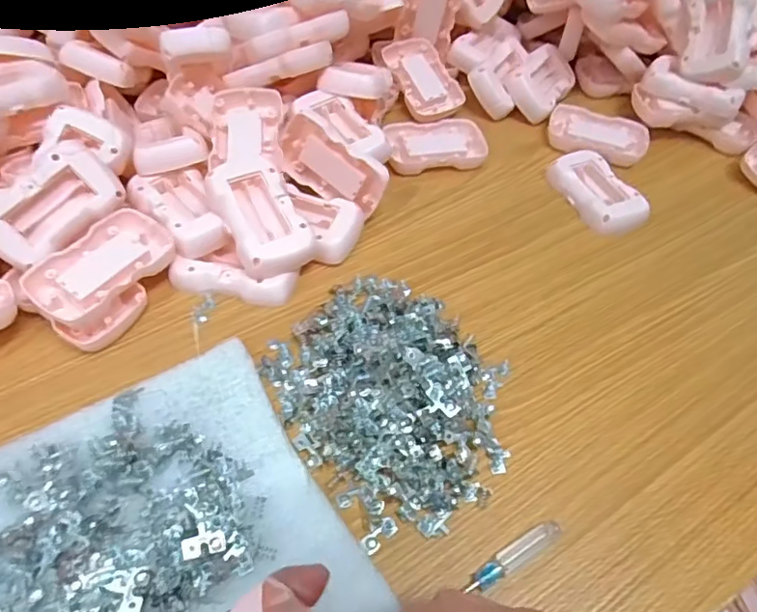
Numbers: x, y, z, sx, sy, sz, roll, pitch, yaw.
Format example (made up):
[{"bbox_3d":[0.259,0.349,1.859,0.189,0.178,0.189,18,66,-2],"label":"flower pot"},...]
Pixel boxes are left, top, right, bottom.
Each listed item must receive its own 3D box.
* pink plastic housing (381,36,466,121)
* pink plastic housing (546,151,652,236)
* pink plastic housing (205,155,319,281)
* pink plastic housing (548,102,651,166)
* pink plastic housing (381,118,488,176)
[{"bbox_3d":[0.042,-0.214,0.526,0.053,0.017,0.088,-20,74,-12],"label":"pink plastic housing"},{"bbox_3d":[0.183,-0.094,0.461,0.049,0.018,0.083,-20,58,-19],"label":"pink plastic housing"},{"bbox_3d":[-0.082,-0.063,0.383,0.051,0.021,0.087,-26,78,-21],"label":"pink plastic housing"},{"bbox_3d":[0.200,-0.156,0.507,0.087,0.018,0.052,19,54,9],"label":"pink plastic housing"},{"bbox_3d":[0.051,-0.139,0.486,0.085,0.018,0.052,-7,54,-10],"label":"pink plastic housing"}]

